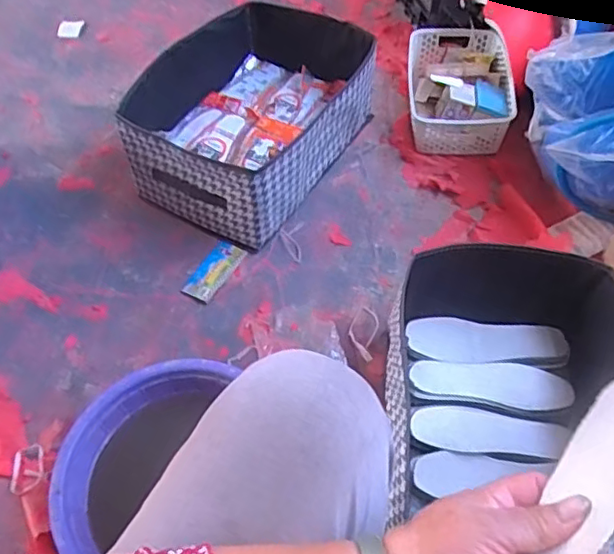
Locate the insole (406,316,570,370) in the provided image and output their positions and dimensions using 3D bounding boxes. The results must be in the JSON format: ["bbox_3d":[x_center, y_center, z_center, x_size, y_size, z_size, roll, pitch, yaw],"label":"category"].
[{"bbox_3d":[0.267,0.094,0.894,0.228,0.020,0.075,3,55,3],"label":"insole"}]

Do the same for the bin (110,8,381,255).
[{"bbox_3d":[-0.097,-0.305,1.121,0.326,0.185,0.447,24,59,17],"label":"bin"}]

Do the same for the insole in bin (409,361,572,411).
[{"bbox_3d":[0.262,0.150,0.849,0.227,0.024,0.068,3,55,4],"label":"insole in bin"}]

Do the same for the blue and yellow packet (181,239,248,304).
[{"bbox_3d":[-0.158,-0.012,1.022,0.059,0.004,0.122,25,59,18],"label":"blue and yellow packet"}]

